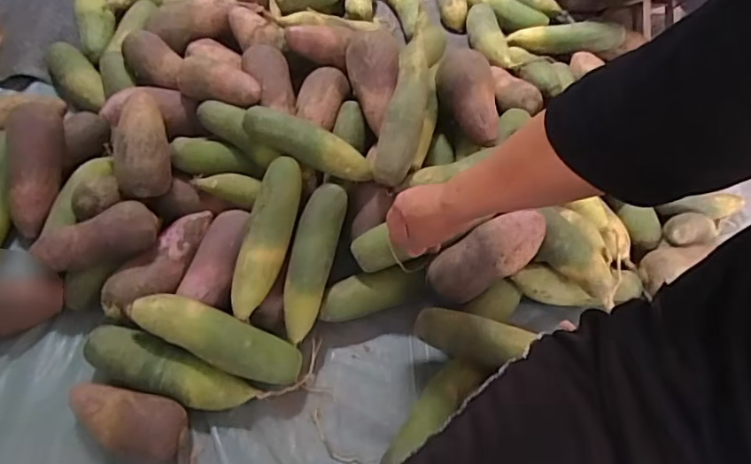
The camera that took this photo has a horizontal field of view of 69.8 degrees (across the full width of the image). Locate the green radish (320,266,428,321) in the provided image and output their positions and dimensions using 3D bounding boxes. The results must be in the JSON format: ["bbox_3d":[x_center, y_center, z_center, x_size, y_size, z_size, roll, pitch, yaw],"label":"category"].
[{"bbox_3d":[-0.003,0.075,0.703,0.140,0.040,0.049,-7,55,-13],"label":"green radish"}]

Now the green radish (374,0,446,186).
[{"bbox_3d":[0.046,-0.172,0.721,0.057,0.055,0.224,13,77,4],"label":"green radish"}]

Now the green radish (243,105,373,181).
[{"bbox_3d":[-0.088,-0.114,0.715,0.178,0.059,0.046,19,54,7],"label":"green radish"}]

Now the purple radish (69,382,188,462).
[{"bbox_3d":[-0.274,0.207,0.587,0.131,0.068,0.067,13,53,2],"label":"purple radish"}]

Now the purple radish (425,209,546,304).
[{"bbox_3d":[0.134,0.033,0.660,0.161,0.055,0.051,-35,57,16],"label":"purple radish"}]

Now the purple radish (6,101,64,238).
[{"bbox_3d":[-0.460,-0.084,0.728,0.049,0.059,0.181,11,97,3],"label":"purple radish"}]

